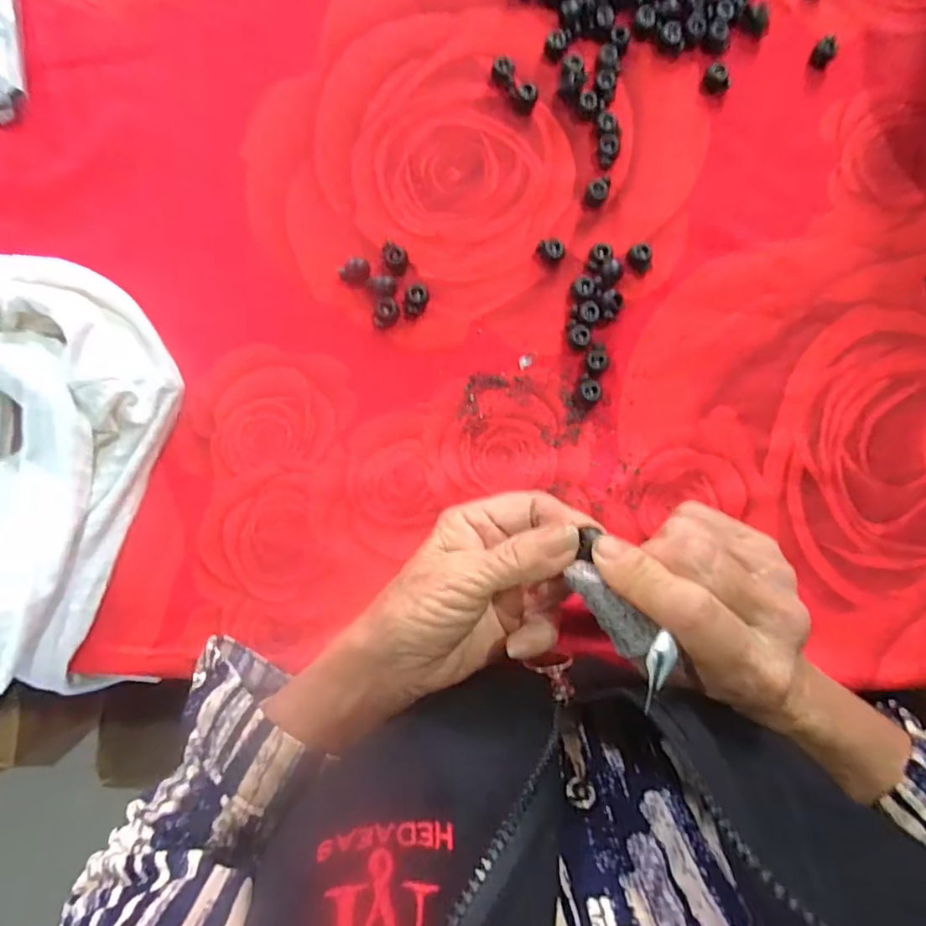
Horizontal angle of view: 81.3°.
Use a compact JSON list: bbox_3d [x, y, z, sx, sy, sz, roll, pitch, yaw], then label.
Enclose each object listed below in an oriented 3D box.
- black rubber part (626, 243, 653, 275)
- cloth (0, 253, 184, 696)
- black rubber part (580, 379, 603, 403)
[{"bbox_3d":[0.114,-0.131,0.345,0.017,0.009,0.015,41,84,1],"label":"black rubber part"},{"bbox_3d":[-0.260,0.005,0.293,0.177,0.048,0.242,1,85,-4],"label":"cloth"},{"bbox_3d":[0.082,-0.046,0.340,0.015,0.008,0.014,0,85,-4],"label":"black rubber part"}]

